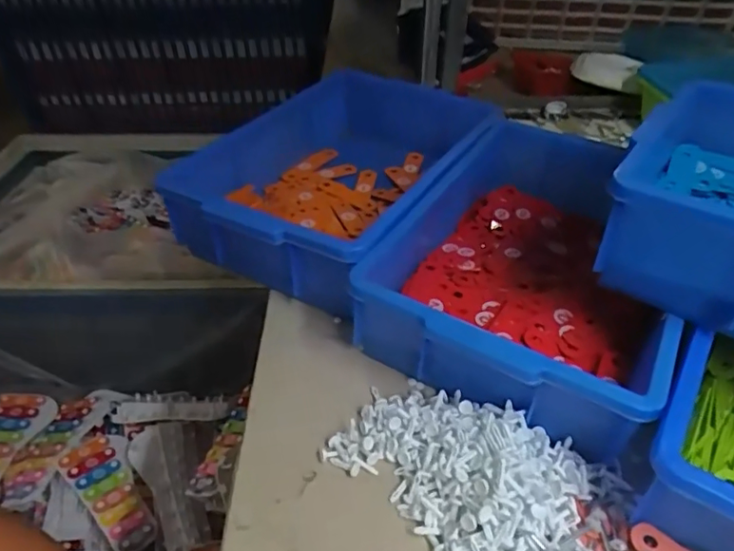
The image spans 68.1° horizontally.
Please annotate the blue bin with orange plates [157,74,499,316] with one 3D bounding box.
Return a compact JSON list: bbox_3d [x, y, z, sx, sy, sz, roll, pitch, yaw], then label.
[{"bbox_3d":[-0.047,-0.112,0.626,0.288,0.111,0.333,22,46,24],"label":"blue bin with orange plates"}]

